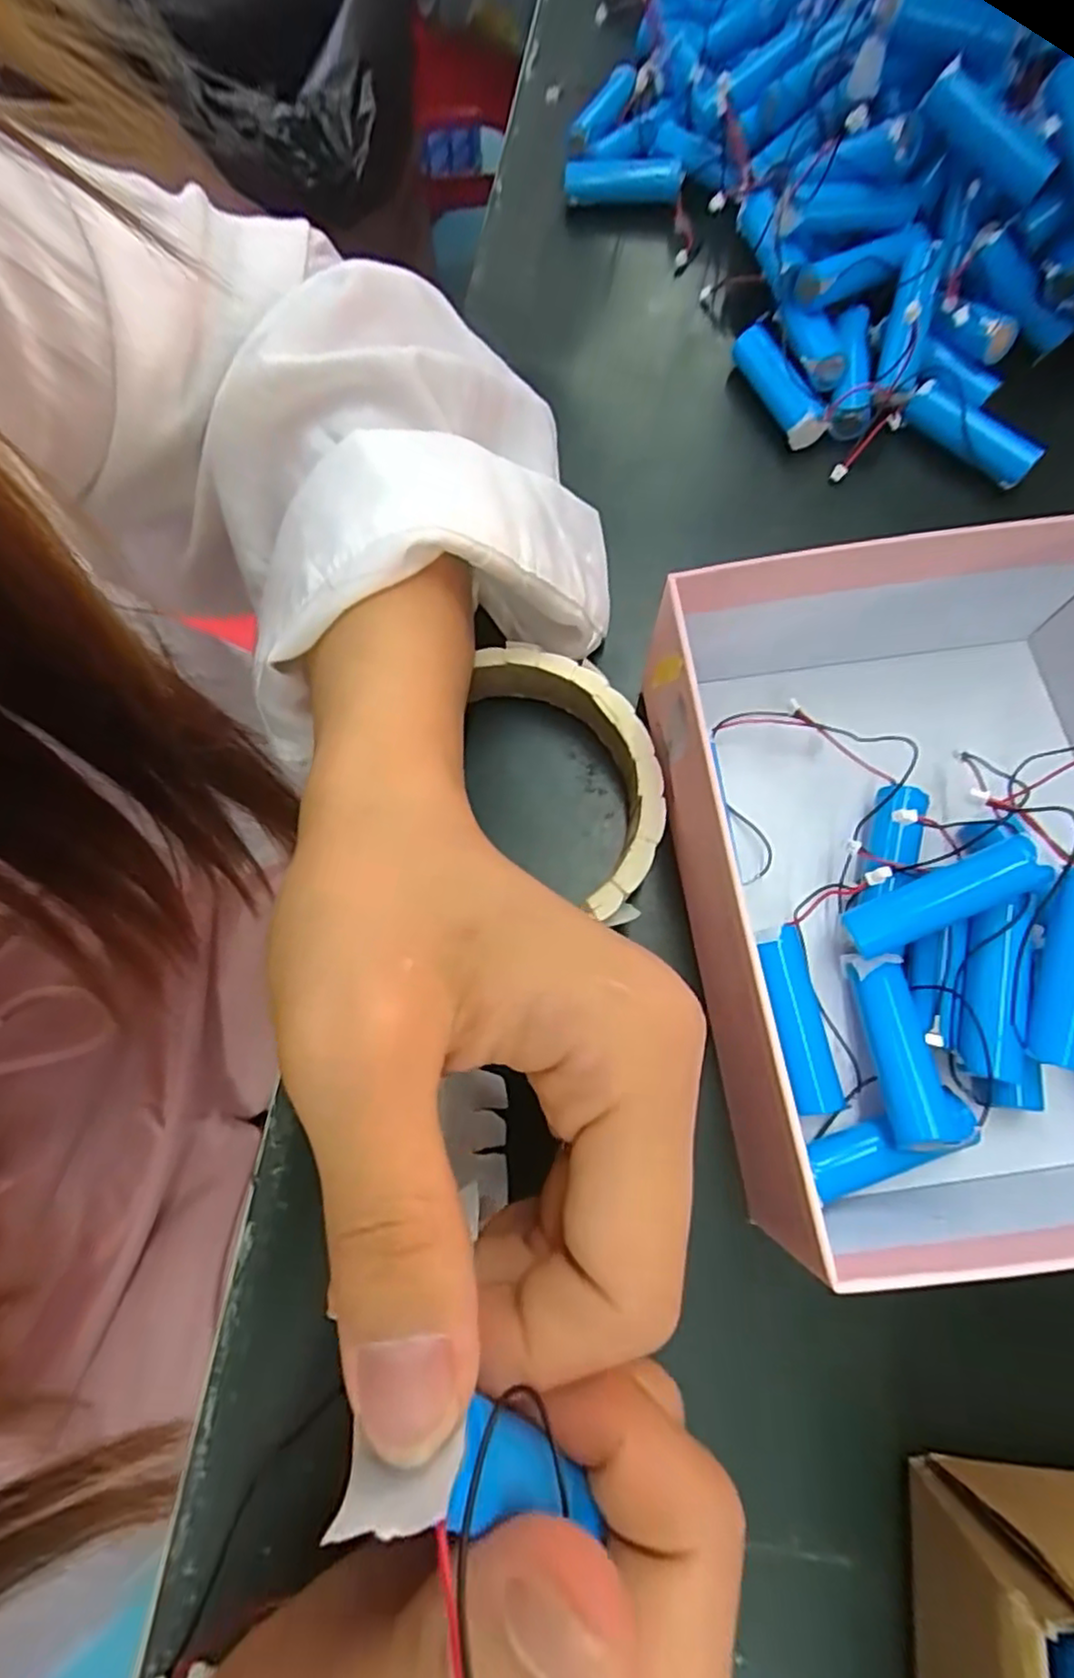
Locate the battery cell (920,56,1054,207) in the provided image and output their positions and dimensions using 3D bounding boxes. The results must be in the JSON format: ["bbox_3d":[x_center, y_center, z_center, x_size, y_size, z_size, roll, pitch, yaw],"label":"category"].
[{"bbox_3d":[0.155,-0.240,0.236,0.052,0.016,0.014,31,74,-11],"label":"battery cell"}]

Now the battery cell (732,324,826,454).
[{"bbox_3d":[0.090,-0.170,0.256,0.015,0.016,0.048,-20,73,-6],"label":"battery cell"}]

